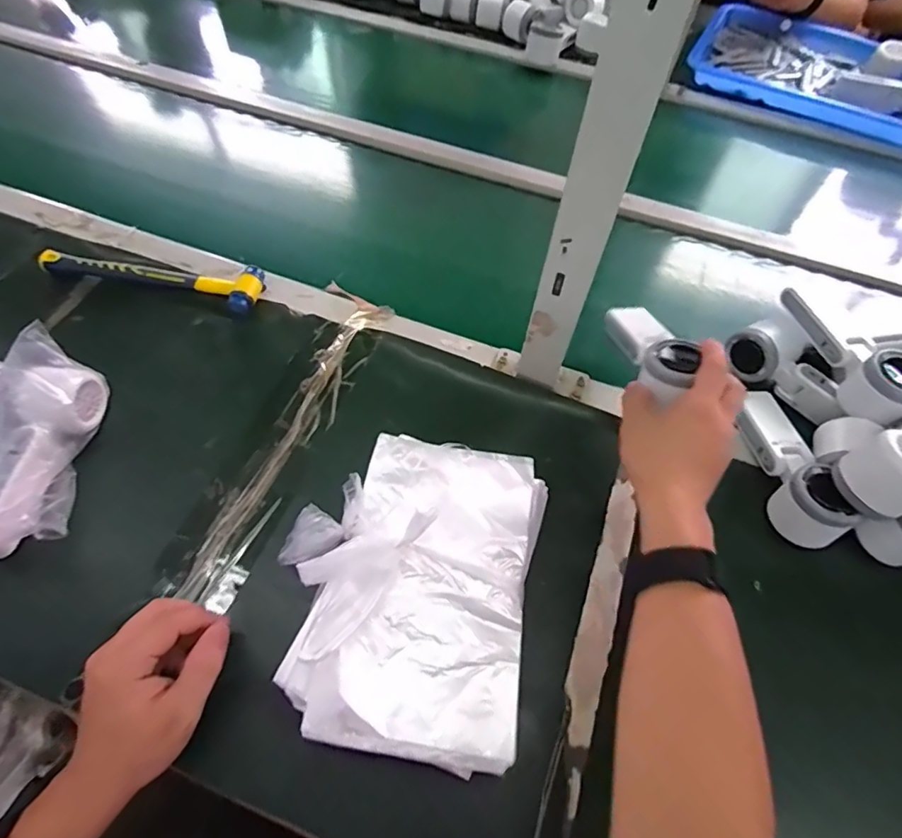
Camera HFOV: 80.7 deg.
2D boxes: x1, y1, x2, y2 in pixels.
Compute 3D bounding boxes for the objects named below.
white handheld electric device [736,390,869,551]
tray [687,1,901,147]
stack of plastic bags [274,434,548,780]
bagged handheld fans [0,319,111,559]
[{"bbox_3d":[0.312,0.035,0.492,0.048,0.055,0.163,-1,58,-5],"label":"white handheld electric device"},{"bbox_3d":[0.673,-0.607,0.937,0.481,0.052,0.317,27,60,12],"label":"tray"},{"bbox_3d":[-0.036,0.122,0.399,0.189,0.060,0.218,12,58,4],"label":"stack of plastic bags"},{"bbox_3d":[-0.381,0.024,0.443,0.114,0.078,0.179,0,58,-4],"label":"bagged handheld fans"}]

